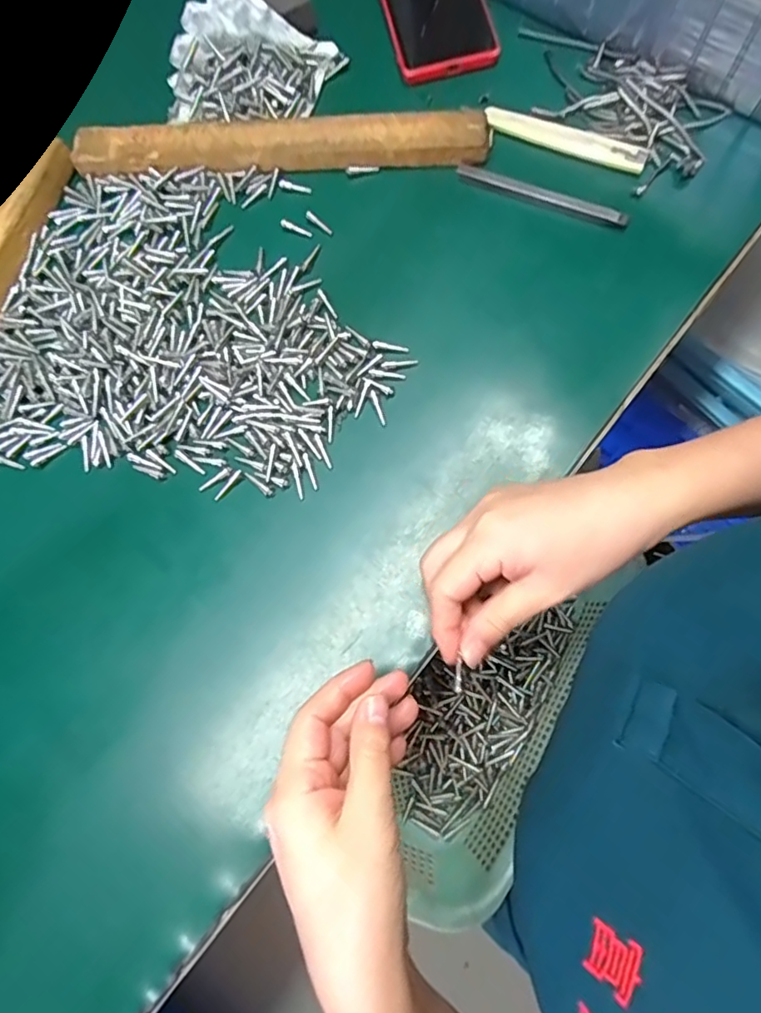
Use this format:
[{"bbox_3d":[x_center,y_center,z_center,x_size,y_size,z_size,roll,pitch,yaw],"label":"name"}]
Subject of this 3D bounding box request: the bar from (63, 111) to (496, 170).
[{"bbox_3d":[-0.073,-0.266,0.423,0.295,0.023,0.032,1,76,2],"label":"bar"}]

